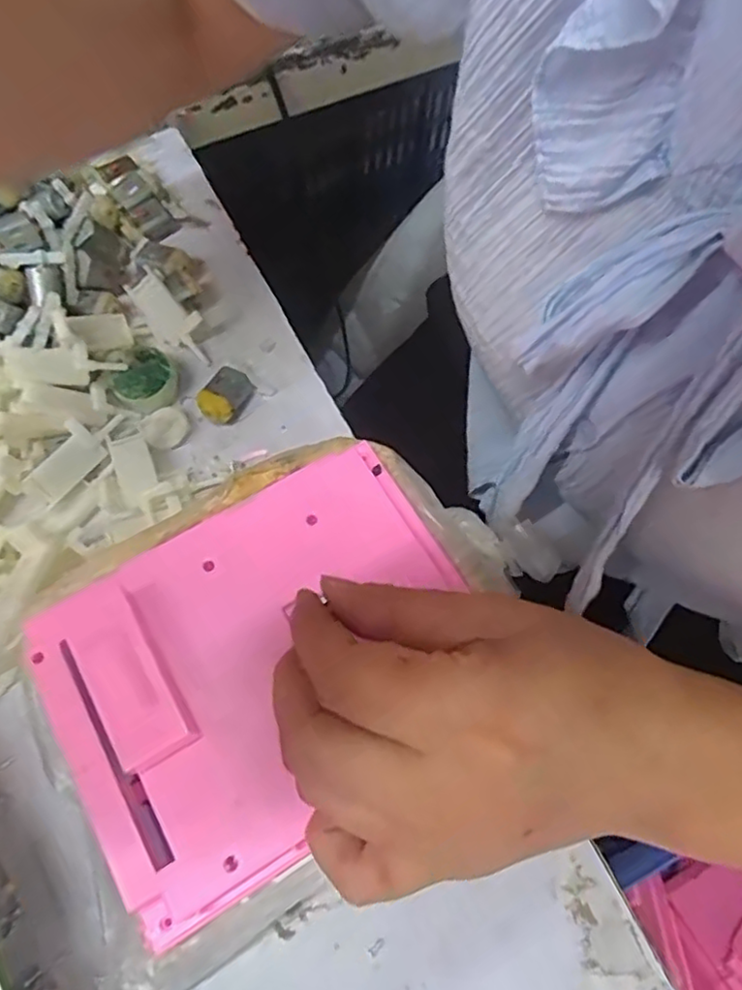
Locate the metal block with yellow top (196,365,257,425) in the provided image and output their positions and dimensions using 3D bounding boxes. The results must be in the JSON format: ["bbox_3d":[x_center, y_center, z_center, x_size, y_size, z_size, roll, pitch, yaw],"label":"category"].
[{"bbox_3d":[-0.076,-0.051,0.344,0.018,0.017,0.029,27,67,9],"label":"metal block with yellow top"}]

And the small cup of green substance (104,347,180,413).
[{"bbox_3d":[-0.118,-0.059,0.346,0.033,0.016,0.029,-41,74,-19],"label":"small cup of green substance"}]

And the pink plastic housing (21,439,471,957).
[{"bbox_3d":[-0.037,0.061,0.249,0.154,0.017,0.129,-26,70,-14],"label":"pink plastic housing"}]

